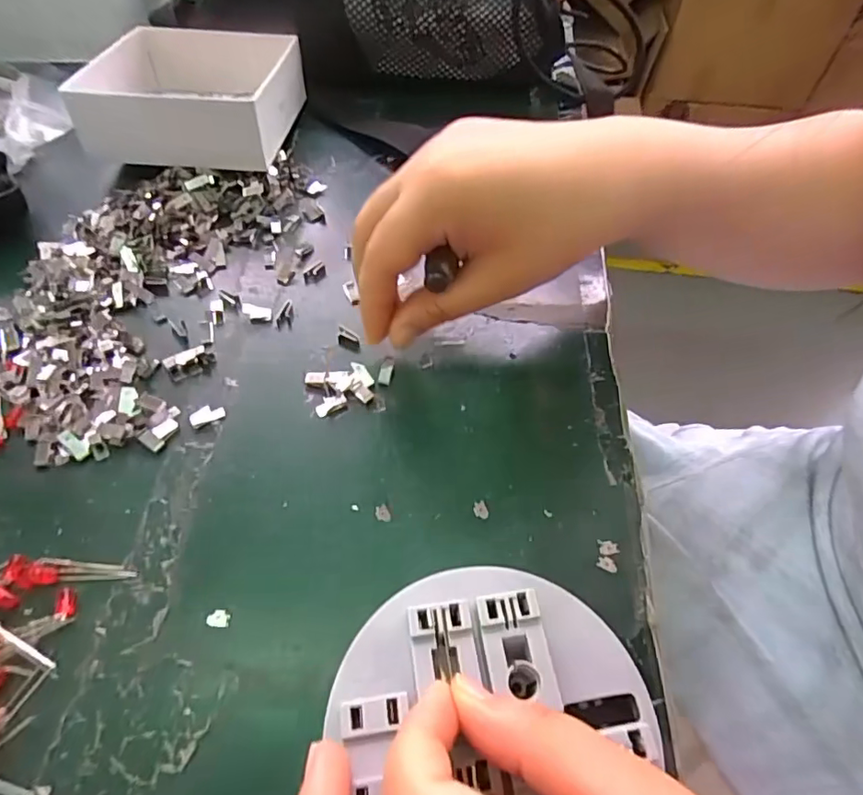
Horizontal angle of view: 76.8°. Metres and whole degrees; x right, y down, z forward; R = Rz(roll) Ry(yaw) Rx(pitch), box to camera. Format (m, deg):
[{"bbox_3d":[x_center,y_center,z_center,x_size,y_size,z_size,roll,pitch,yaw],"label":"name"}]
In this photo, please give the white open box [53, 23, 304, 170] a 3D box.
[{"bbox_3d":[-0.149,-0.197,0.356,0.107,0.048,0.119,5,54,1],"label":"white open box"}]

